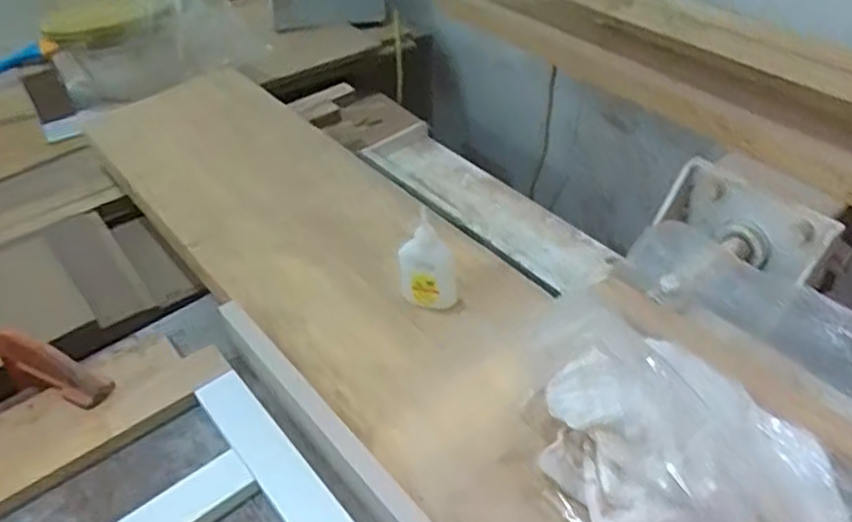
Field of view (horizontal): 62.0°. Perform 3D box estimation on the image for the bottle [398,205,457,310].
[{"bbox_3d":[0.000,0.005,0.560,0.045,0.064,0.035,-3,42,1],"label":"bottle"}]

